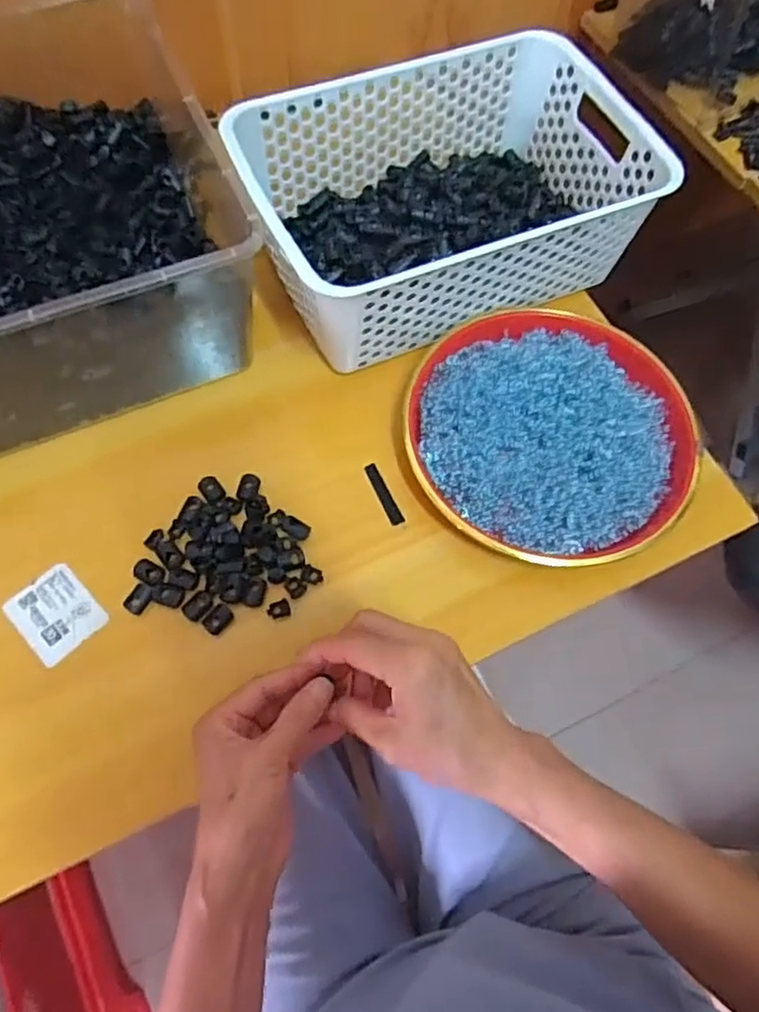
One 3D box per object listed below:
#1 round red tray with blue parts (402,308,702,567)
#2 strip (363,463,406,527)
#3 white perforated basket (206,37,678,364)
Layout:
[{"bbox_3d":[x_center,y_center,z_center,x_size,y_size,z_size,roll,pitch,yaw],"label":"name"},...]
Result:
[{"bbox_3d":[0.127,-0.058,0.502,0.207,0.029,0.206,1,66,-2],"label":"round red tray with blue parts"},{"bbox_3d":[0.003,-0.009,0.492,0.010,0.004,0.053,-22,69,-11],"label":"strip"},{"bbox_3d":[0.049,-0.257,0.534,0.305,0.085,0.204,-22,69,-11],"label":"white perforated basket"}]

